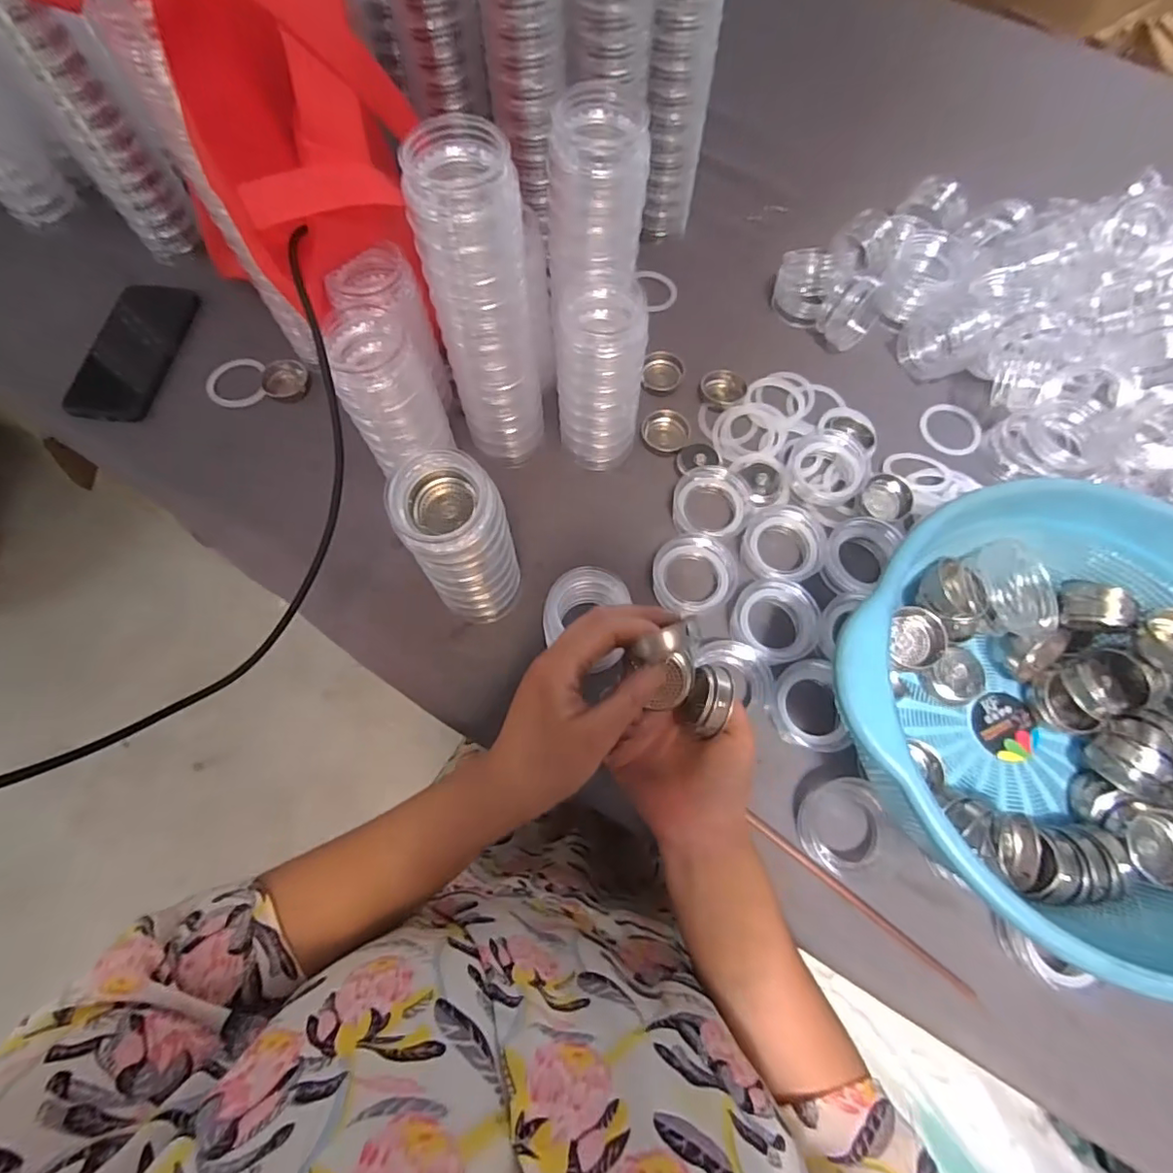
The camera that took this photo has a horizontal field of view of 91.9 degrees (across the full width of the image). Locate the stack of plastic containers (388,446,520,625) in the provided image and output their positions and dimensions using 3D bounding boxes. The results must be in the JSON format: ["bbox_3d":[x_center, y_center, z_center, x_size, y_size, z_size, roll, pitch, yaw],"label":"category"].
[{"bbox_3d":[-0.087,-0.029,0.415,0.066,0.169,0.056,-13,70,-5],"label":"stack of plastic containers"}]

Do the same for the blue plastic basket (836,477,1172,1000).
[{"bbox_3d":[0.310,0.087,0.365,0.272,0.112,0.290,0,70,0],"label":"blue plastic basket"}]

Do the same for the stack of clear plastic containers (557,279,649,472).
[{"bbox_3d":[0.011,-0.171,0.479,0.067,0.153,0.067,2,70,0],"label":"stack of clear plastic containers"}]

